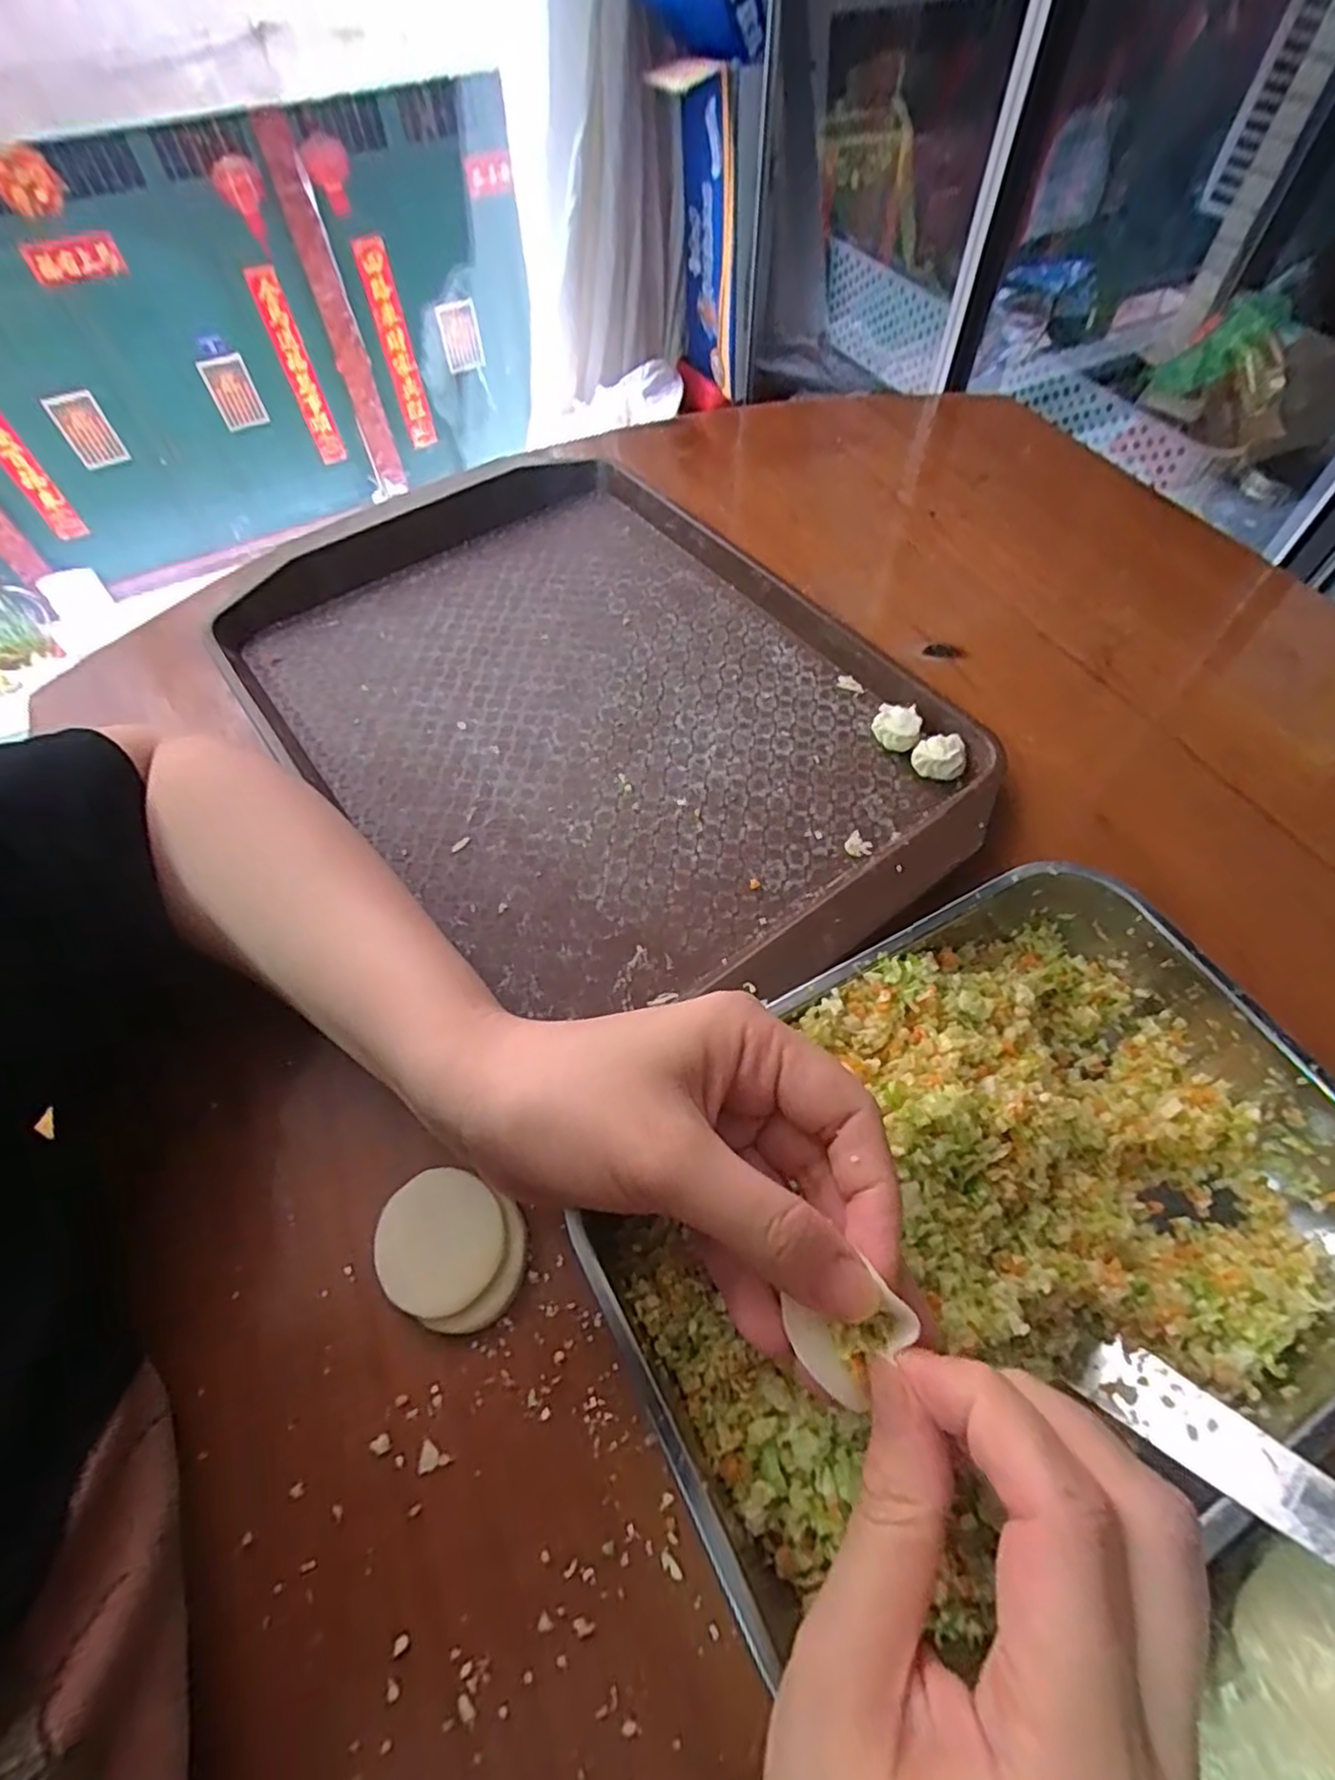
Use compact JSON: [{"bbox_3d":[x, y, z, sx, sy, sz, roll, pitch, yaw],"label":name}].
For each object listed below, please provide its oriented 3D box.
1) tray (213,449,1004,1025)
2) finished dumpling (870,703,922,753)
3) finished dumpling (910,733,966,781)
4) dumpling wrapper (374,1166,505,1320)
[{"bbox_3d":[-0.044,-0.111,0.393,0.281,0.026,0.404,-34,64,-18],"label":"tray"},{"bbox_3d":[0.121,-0.086,0.379,0.024,0.018,0.022,0,59,0],"label":"finished dumpling"},{"bbox_3d":[0.139,-0.067,0.364,0.024,0.019,0.018,-3,59,-1],"label":"finished dumpling"},{"bbox_3d":[-0.084,0.130,0.263,0.045,0.009,0.047,0,59,0],"label":"dumpling wrapper"}]

